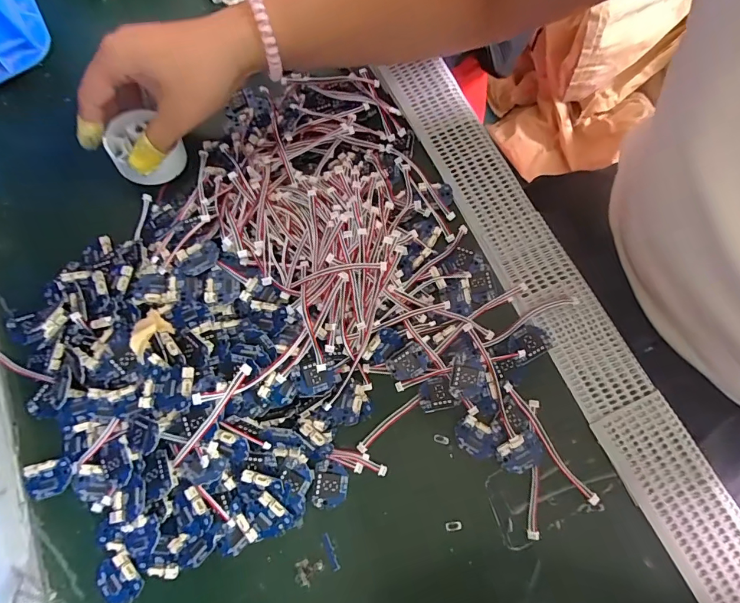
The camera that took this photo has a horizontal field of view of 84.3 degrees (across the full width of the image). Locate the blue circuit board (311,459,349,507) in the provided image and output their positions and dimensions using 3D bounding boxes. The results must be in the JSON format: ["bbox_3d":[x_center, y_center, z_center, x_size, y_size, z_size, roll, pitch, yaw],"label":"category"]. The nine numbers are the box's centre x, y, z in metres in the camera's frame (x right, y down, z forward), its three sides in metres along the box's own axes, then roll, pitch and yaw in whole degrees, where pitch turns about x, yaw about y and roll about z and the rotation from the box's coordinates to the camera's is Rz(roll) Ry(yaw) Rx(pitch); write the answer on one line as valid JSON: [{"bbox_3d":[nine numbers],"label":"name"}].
[{"bbox_3d":[-0.025,0.119,0.267,0.022,0.004,0.028,3,74,2],"label":"blue circuit board"}]

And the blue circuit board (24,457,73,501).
[{"bbox_3d":[-0.211,0.116,0.268,0.029,0.007,0.022,-17,74,-4],"label":"blue circuit board"}]

